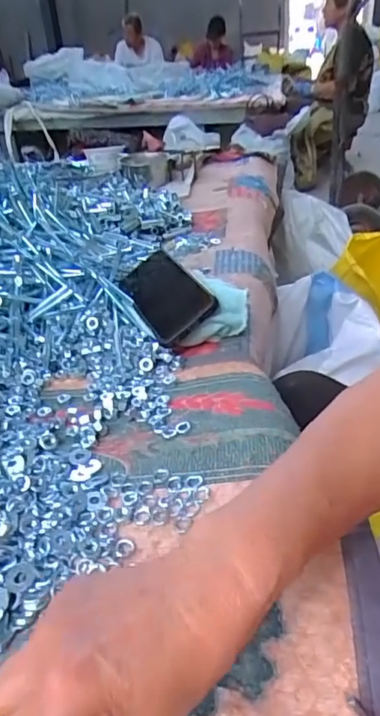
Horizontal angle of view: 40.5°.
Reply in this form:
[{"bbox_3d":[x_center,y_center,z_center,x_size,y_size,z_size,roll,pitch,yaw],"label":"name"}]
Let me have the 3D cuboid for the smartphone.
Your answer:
[{"bbox_3d":[-0.031,-0.075,0.601,0.073,0.013,0.155,-43,45,3],"label":"smartphone"}]

